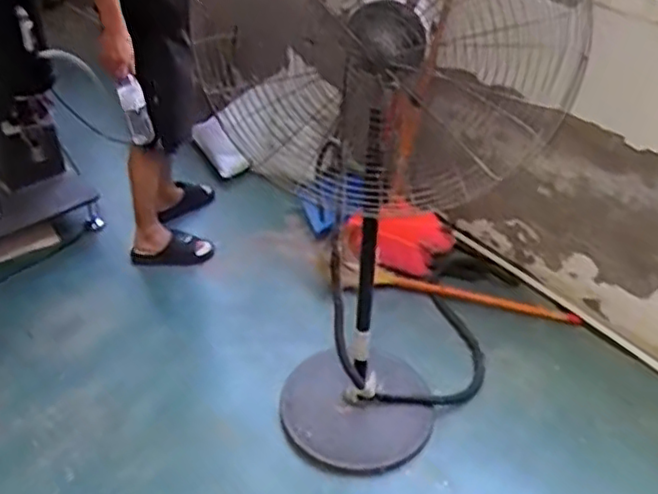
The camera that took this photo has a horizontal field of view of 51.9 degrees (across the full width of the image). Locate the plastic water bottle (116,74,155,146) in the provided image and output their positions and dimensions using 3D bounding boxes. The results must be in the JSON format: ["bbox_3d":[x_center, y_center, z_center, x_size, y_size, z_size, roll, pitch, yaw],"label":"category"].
[{"bbox_3d":[-0.527,-0.365,1.846,0.063,0.269,0.065,-3,67,-6],"label":"plastic water bottle"}]

